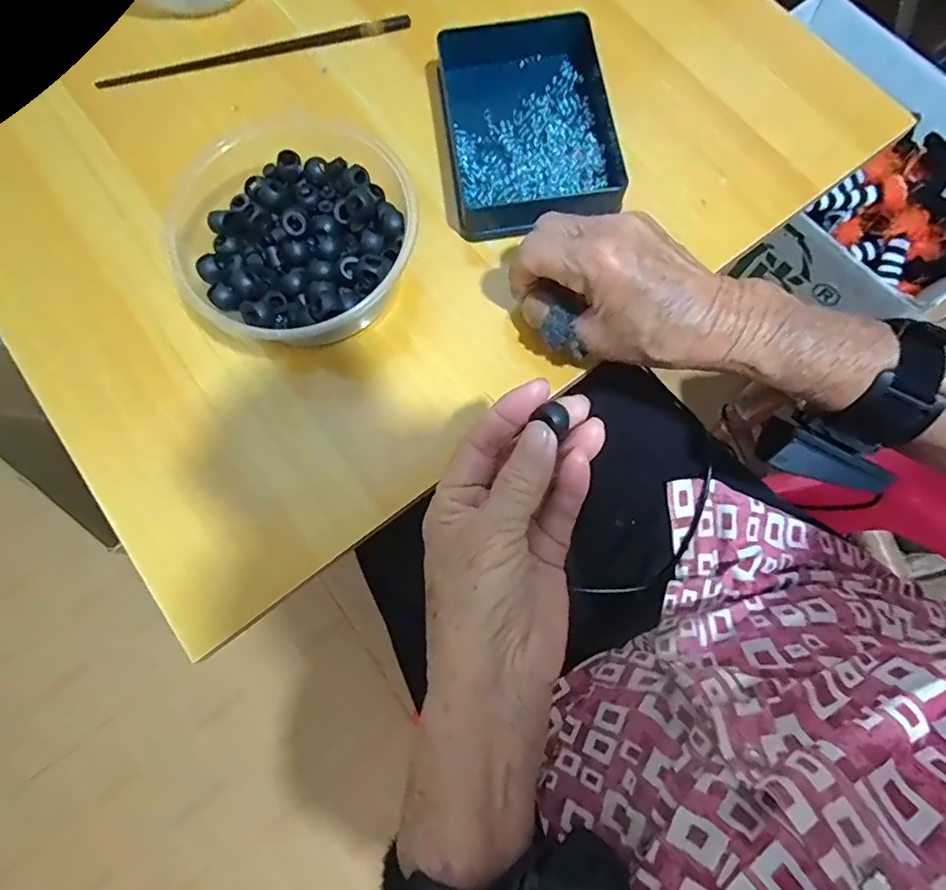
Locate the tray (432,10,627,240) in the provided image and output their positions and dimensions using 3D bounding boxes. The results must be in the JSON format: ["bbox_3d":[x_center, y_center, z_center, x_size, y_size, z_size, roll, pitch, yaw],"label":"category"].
[{"bbox_3d":[0.036,-0.217,0.370,0.117,0.030,0.154,-6,75,-1],"label":"tray"}]

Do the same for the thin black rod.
[{"bbox_3d":[-0.165,-0.298,0.406,0.237,0.009,0.011,-11,75,-2],"label":"thin black rod"}]

